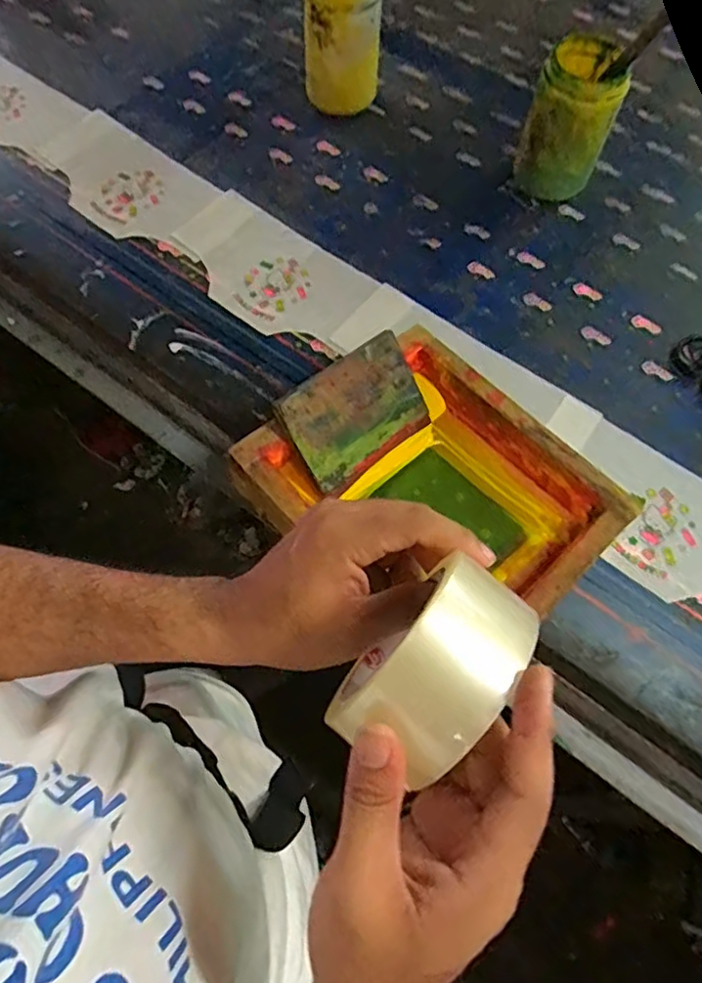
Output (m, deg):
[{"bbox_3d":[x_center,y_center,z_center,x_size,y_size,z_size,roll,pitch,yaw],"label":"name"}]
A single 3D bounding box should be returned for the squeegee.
[{"bbox_3d":[0.008,-0.072,0.572,0.146,0.008,0.104,-38,114,-26],"label":"squeegee"}]

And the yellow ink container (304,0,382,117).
[{"bbox_3d":[-0.010,-0.562,0.772,0.093,0.154,0.082,3,65,-1],"label":"yellow ink container"}]

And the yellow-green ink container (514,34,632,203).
[{"bbox_3d":[0.251,-0.421,0.717,0.092,0.148,0.082,17,66,5],"label":"yellow-green ink container"}]

